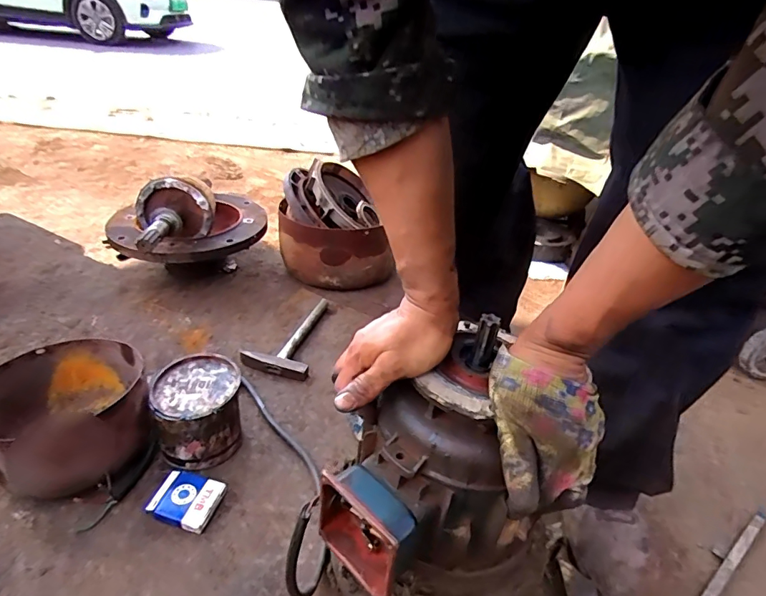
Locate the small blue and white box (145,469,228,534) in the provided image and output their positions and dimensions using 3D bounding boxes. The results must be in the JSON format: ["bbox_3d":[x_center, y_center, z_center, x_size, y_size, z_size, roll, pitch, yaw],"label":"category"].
[{"bbox_3d":[-0.260,0.268,0.614,0.079,0.024,0.072,12,31,10],"label":"small blue and white box"}]

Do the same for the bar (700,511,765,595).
[{"bbox_3d":[0.450,0.349,0.602,0.250,0.017,0.016,-18,39,-35],"label":"bar"}]

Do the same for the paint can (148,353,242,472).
[{"bbox_3d":[-0.276,0.170,0.693,0.120,0.104,0.132,5,31,-3],"label":"paint can"}]

